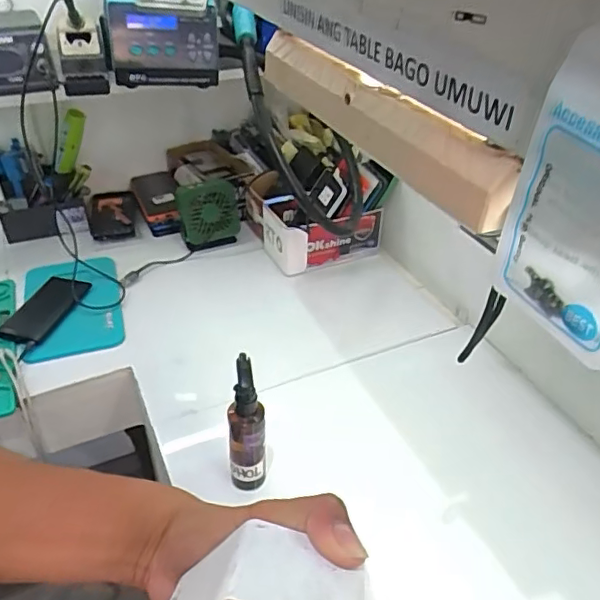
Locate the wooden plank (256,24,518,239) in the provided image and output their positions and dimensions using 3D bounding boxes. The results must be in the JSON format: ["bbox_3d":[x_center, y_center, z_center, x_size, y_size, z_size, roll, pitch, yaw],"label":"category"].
[{"bbox_3d":[0.038,-0.133,0.400,0.024,0.043,0.298,-16,41,-22],"label":"wooden plank"}]

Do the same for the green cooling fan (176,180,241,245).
[{"bbox_3d":[-0.158,-0.147,0.983,0.101,0.109,0.055,-6,38,-10],"label":"green cooling fan"}]

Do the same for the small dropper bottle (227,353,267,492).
[{"bbox_3d":[-0.055,0.128,0.582,0.037,0.151,0.035,-1,38,-4],"label":"small dropper bottle"}]

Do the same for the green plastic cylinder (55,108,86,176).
[{"bbox_3d":[-0.392,-0.263,0.954,0.037,0.147,0.030,44,48,2],"label":"green plastic cylinder"}]

